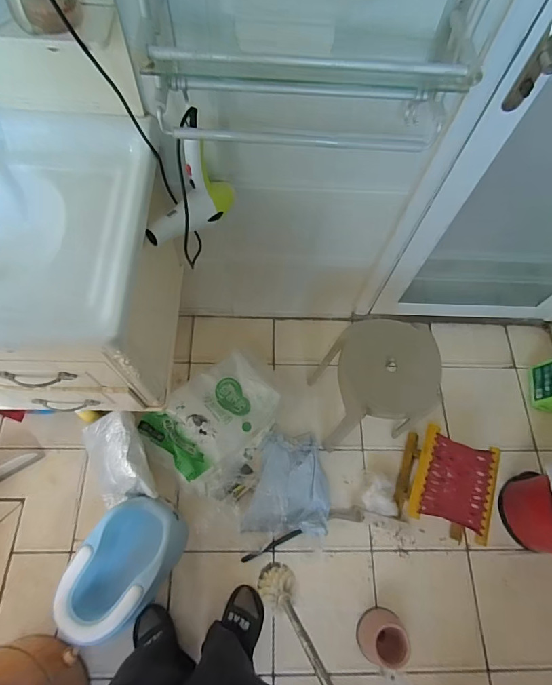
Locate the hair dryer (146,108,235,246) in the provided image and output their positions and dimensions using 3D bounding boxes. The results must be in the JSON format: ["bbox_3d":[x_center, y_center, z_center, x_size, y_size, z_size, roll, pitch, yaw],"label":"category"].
[{"bbox_3d":[-0.171,-0.297,0.783,0.073,0.206,0.207,30,68,9],"label":"hair dryer"}]

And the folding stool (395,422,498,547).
[{"bbox_3d":[0.512,0.429,1.220,0.215,0.175,0.256,20,67,5],"label":"folding stool"}]

